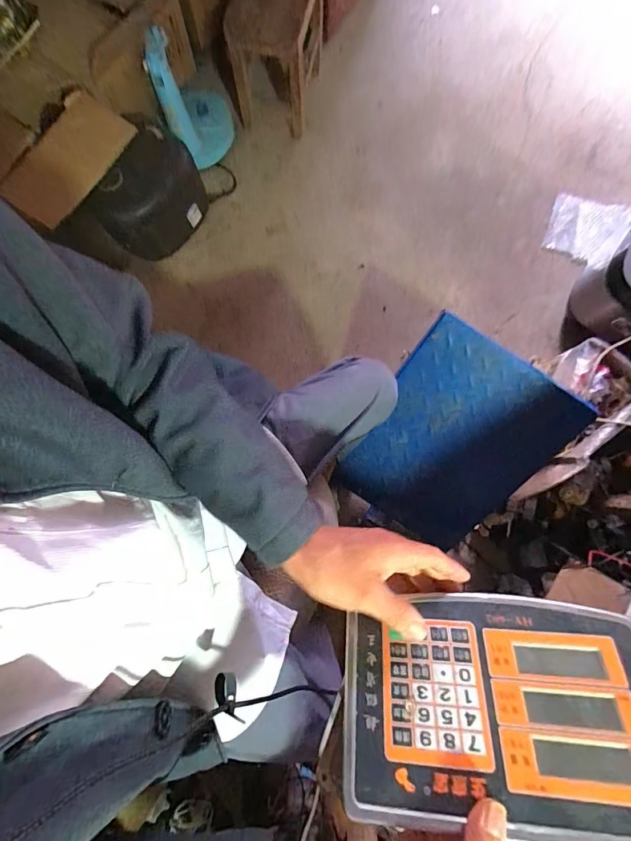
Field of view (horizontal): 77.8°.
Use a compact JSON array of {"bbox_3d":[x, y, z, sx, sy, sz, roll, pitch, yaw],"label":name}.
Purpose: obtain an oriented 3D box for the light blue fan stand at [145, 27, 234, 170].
[{"bbox_3d":[-0.304,-0.779,0.991,0.124,0.303,0.130,15,83,3],"label":"light blue fan stand"}]

